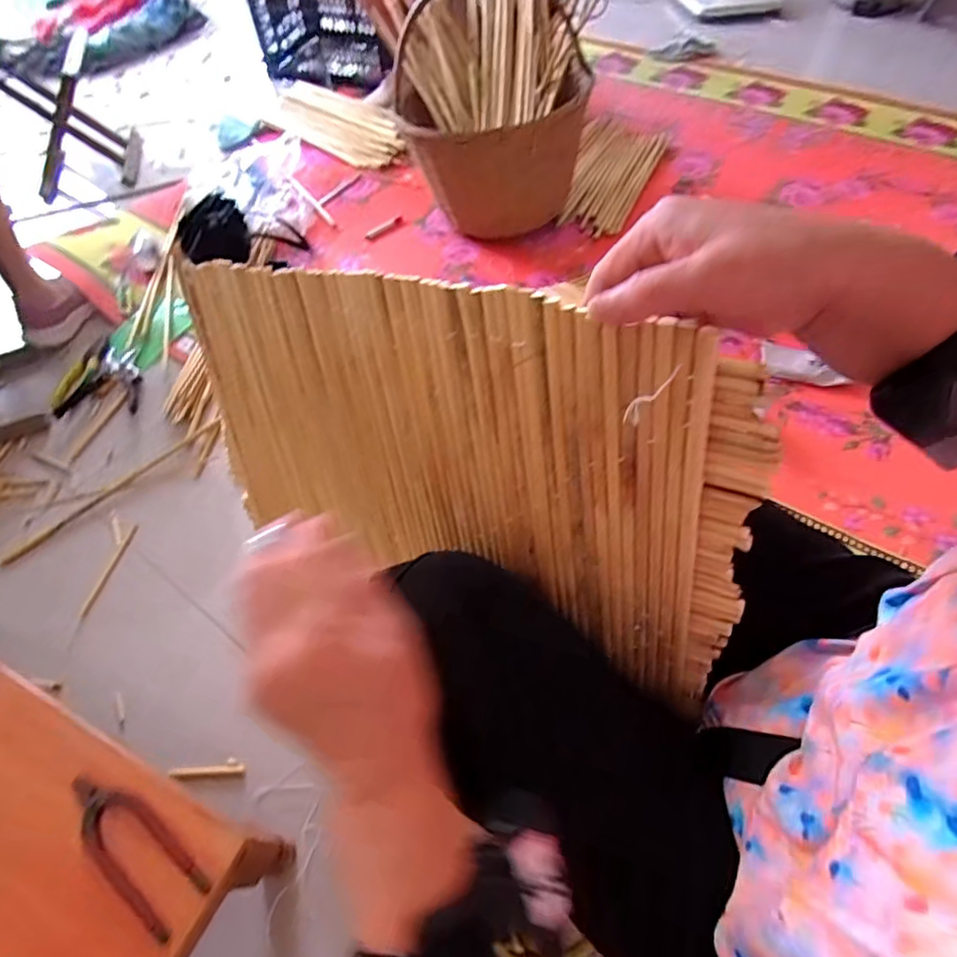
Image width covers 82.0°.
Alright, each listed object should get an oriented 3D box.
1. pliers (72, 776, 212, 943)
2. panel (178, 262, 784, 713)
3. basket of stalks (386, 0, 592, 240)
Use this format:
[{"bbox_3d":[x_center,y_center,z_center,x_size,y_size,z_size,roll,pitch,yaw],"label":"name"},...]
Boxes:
[{"bbox_3d":[-0.291,0.307,0.460,0.150,0.015,0.051,30,61,20],"label":"pliers"},{"bbox_3d":[-0.060,-0.025,0.438,0.507,0.278,0.025,21,44,28],"label":"panel"},{"bbox_3d":[0.023,-0.771,1.197,0.378,0.363,0.424,-14,56,-8],"label":"basket of stalks"}]

